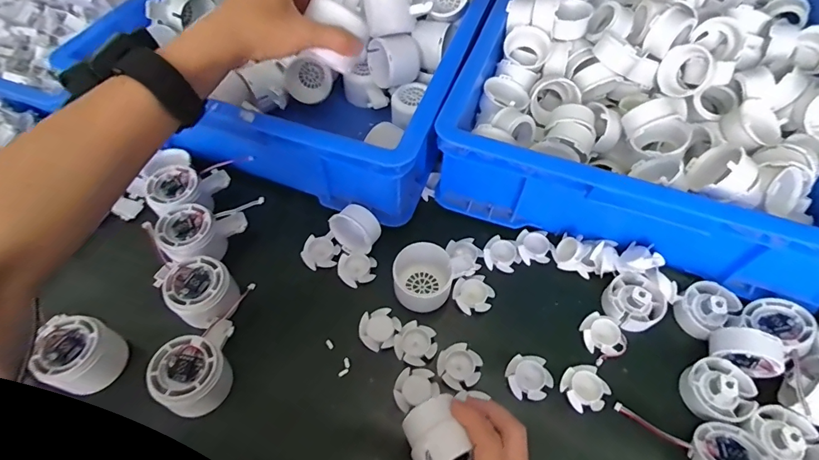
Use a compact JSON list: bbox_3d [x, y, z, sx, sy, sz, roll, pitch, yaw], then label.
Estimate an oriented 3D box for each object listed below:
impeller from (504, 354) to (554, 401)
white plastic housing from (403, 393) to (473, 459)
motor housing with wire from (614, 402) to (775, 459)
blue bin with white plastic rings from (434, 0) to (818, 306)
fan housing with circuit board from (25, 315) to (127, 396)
[{"bbox_3d":[0.112,0.139,0.413,0.039,0.009,0.040,0,59,-1],"label":"impeller"},{"bbox_3d":[0.020,0.161,0.337,0.041,0.037,0.055,-17,57,-7],"label":"white plastic housing"},{"bbox_3d":[0.236,0.184,0.366,0.108,0.037,0.063,9,59,8],"label":"motor housing with wire"},{"bbox_3d":[0.318,-0.227,0.554,0.410,0.135,0.555,18,60,10],"label":"blue bin with white plastic rings"},{"bbox_3d":[-0.293,0.112,0.395,0.059,0.051,0.055,0,59,-1],"label":"fan housing with circuit board"}]

